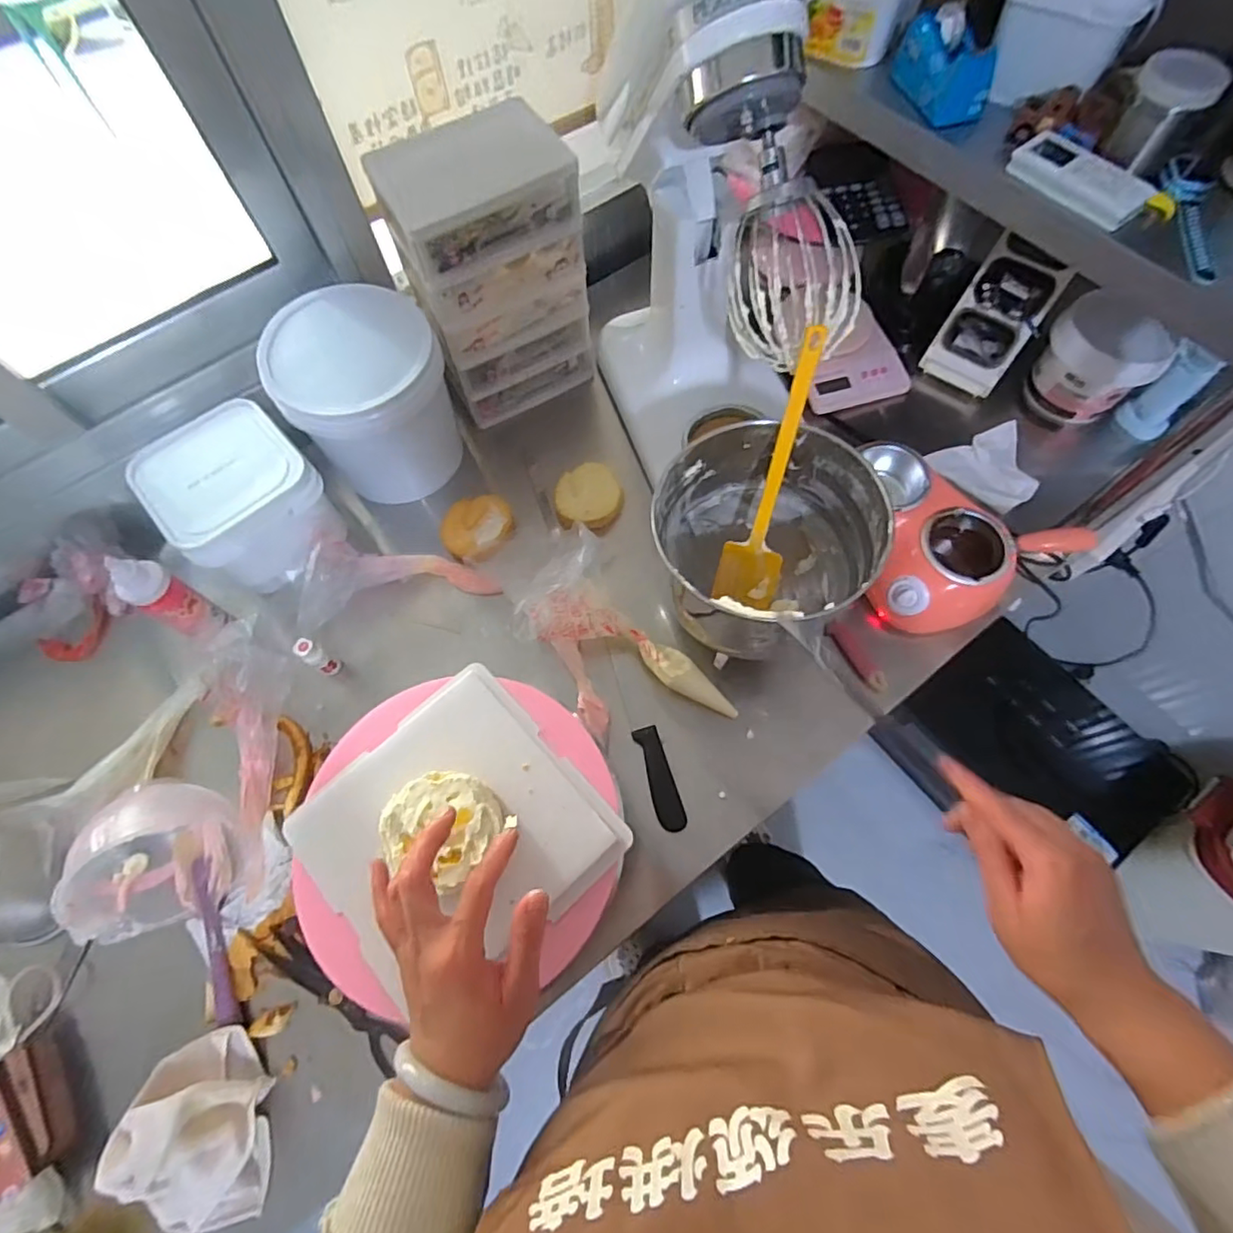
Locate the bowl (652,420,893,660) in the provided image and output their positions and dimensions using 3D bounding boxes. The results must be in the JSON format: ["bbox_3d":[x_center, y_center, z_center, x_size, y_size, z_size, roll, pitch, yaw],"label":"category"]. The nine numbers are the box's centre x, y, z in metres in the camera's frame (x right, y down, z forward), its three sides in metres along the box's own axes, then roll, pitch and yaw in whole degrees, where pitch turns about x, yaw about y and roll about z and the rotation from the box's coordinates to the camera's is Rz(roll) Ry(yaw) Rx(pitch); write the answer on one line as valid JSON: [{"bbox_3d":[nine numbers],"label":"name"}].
[{"bbox_3d":[0.147,-0.078,0.657,0.208,0.176,0.191,-1,67,2],"label":"bowl"}]

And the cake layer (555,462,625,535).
[{"bbox_3d":[-0.037,-0.158,0.818,0.091,0.050,0.100,-1,67,2],"label":"cake layer"}]

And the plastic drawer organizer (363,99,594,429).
[{"bbox_3d":[-0.154,-0.427,0.767,0.201,0.304,0.129,-29,69,-10],"label":"plastic drawer organizer"}]

